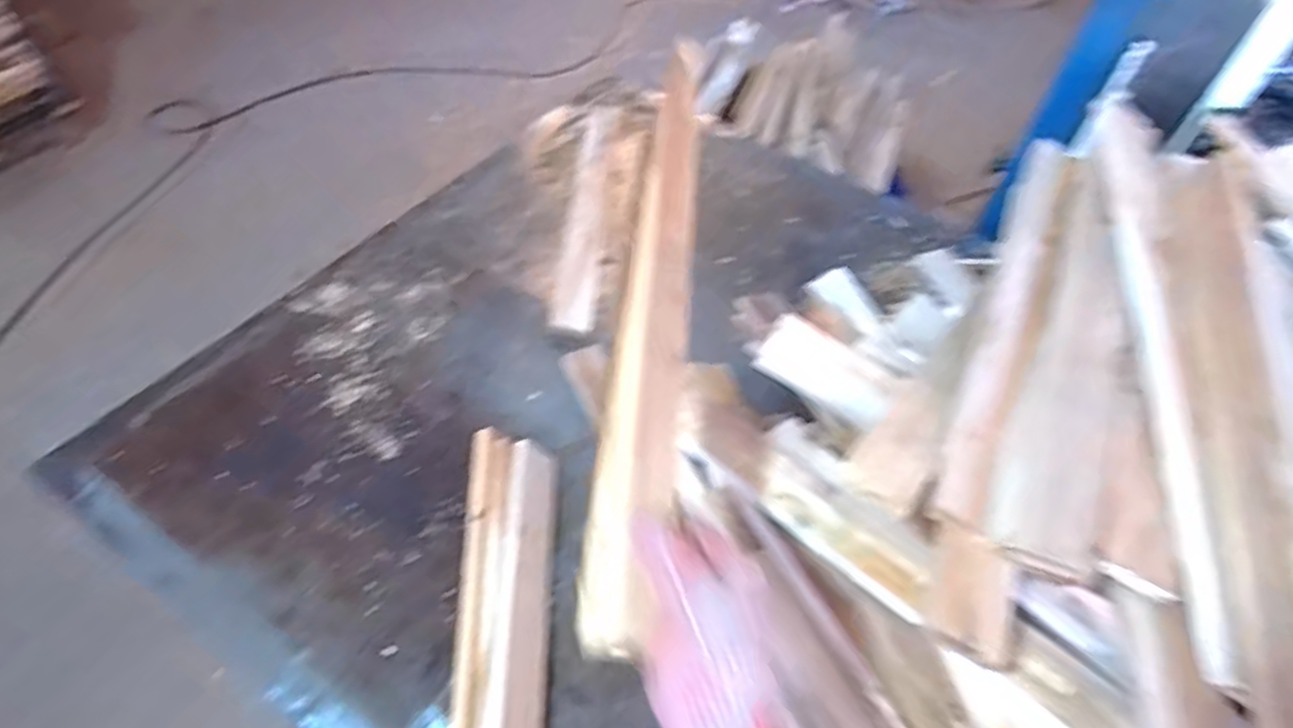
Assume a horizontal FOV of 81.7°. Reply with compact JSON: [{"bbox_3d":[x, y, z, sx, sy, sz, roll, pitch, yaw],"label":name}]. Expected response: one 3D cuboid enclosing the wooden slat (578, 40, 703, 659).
[{"bbox_3d":[0.008,-0.045,0.502,0.045,0.025,0.451,8,60,1],"label":"wooden slat"}]

